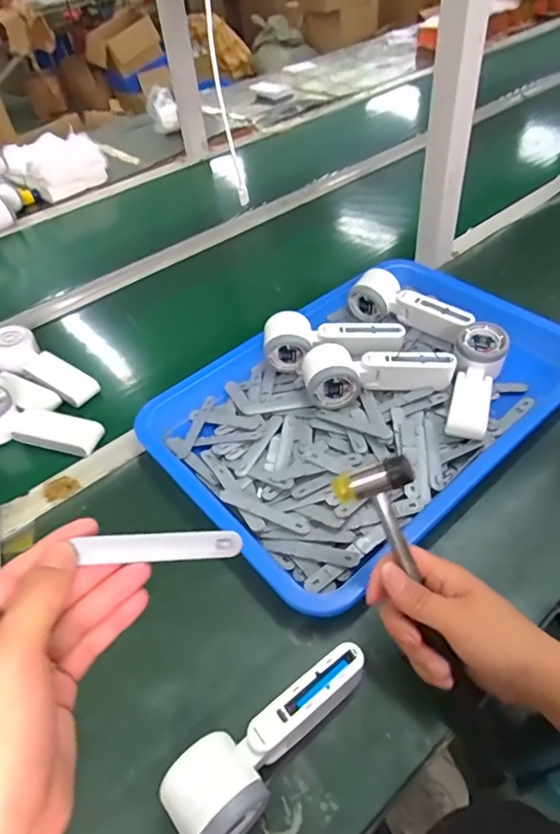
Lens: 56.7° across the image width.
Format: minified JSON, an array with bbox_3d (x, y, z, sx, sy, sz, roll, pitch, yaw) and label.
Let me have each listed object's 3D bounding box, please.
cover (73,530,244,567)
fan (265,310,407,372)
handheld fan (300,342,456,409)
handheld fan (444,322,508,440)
[{"bbox_3d":[-0.065,0.071,0.286,0.085,0.010,0.015,2,45,-15],"label":"cover"},{"bbox_3d":[0.066,-0.089,0.628,0.164,0.061,0.058,-4,47,4],"label":"fan"},{"bbox_3d":[0.109,-0.049,0.586,0.163,0.060,0.055,-7,47,0],"label":"handheld fan"},{"bbox_3d":[0.213,-0.036,0.572,0.050,0.051,0.156,14,50,19],"label":"handheld fan"}]

